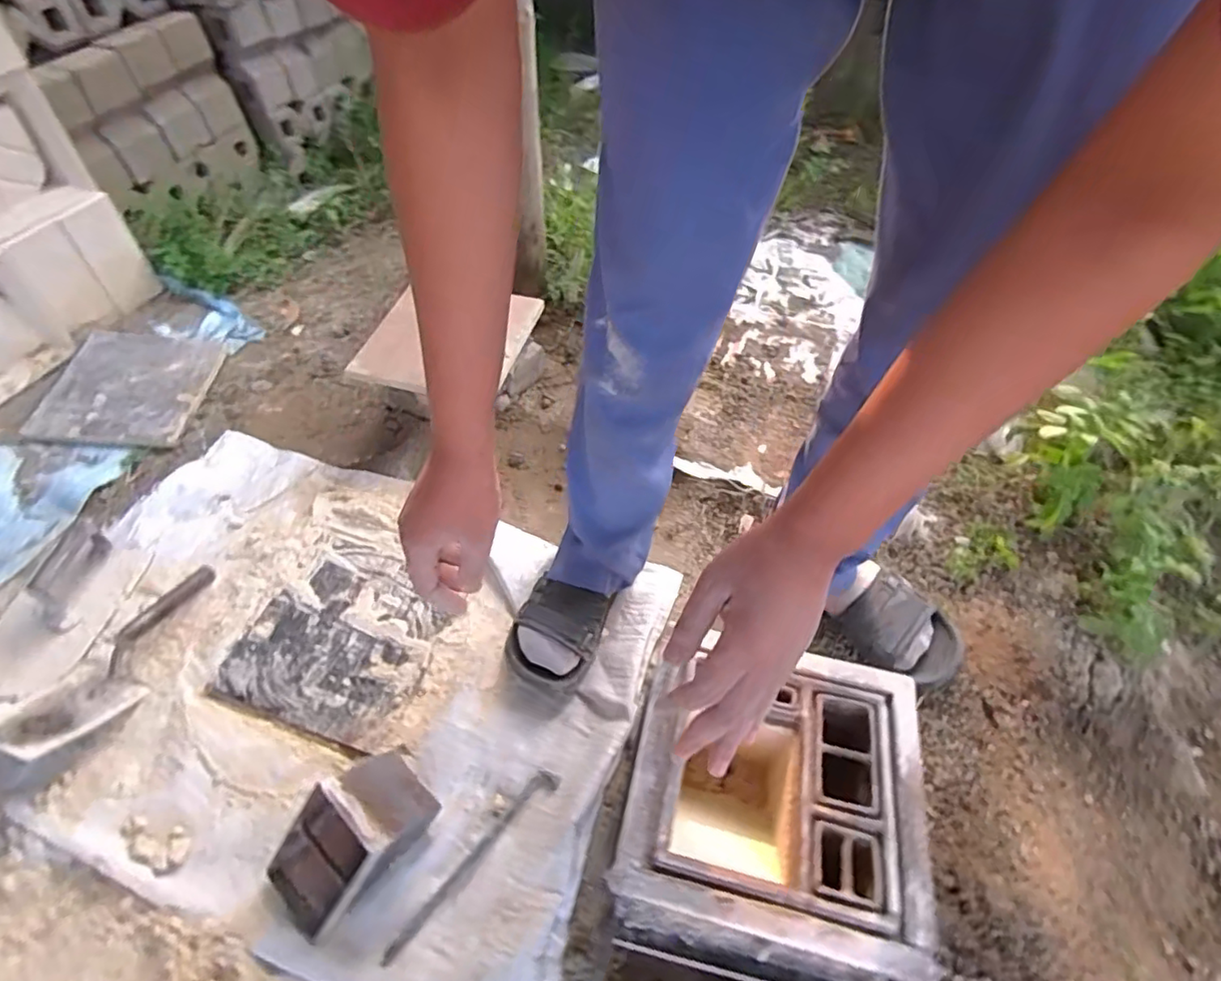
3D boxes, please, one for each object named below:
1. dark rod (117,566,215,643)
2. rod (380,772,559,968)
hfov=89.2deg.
[{"bbox_3d":[-0.594,0.154,0.836,0.022,0.024,0.140,17,35,9],"label":"dark rod"},{"bbox_3d":[-0.147,0.398,0.668,0.023,0.012,0.232,36,60,25],"label":"rod"}]

